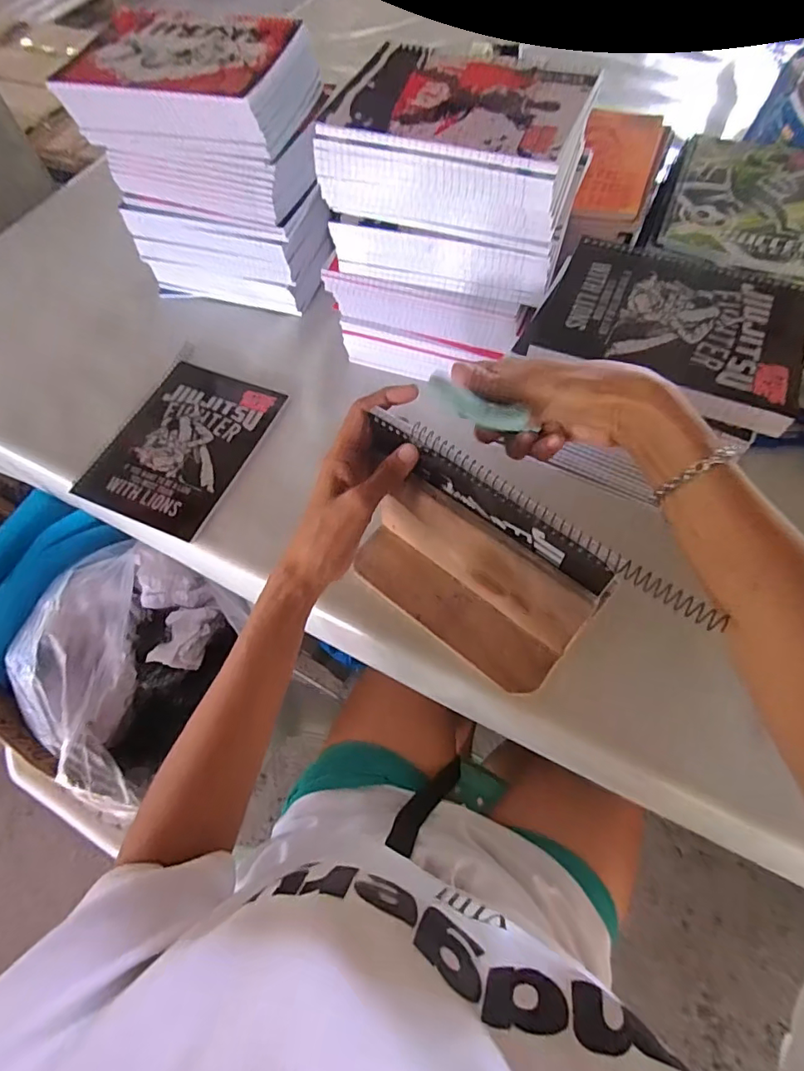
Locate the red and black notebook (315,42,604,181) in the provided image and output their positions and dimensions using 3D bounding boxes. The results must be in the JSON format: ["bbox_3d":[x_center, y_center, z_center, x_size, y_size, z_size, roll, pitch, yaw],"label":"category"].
[{"bbox_3d":[0.048,-0.355,0.426,0.198,0.014,0.139,18,66,12],"label":"red and black notebook"}]

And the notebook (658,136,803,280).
[{"bbox_3d":[0.362,-0.348,0.529,0.152,0.015,0.220,20,66,13],"label":"notebook"}]

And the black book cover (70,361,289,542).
[{"bbox_3d":[-0.233,-0.100,0.558,0.147,0.013,0.193,20,66,13],"label":"black book cover"}]

